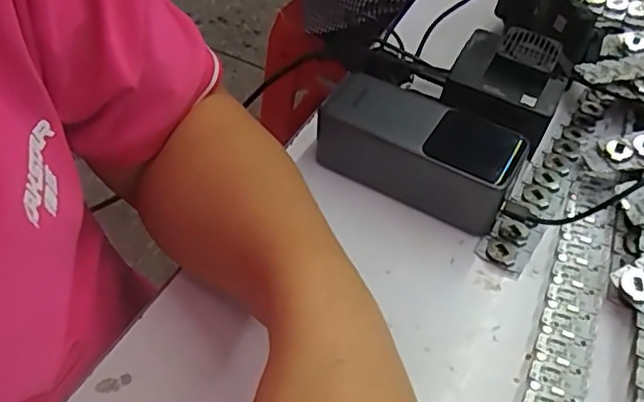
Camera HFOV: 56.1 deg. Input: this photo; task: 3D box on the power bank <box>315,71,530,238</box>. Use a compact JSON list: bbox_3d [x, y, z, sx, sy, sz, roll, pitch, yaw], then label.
[{"bbox_3d":[0.064,-0.035,0.402,0.128,0.054,0.057,26,53,18],"label":"power bank"}]

